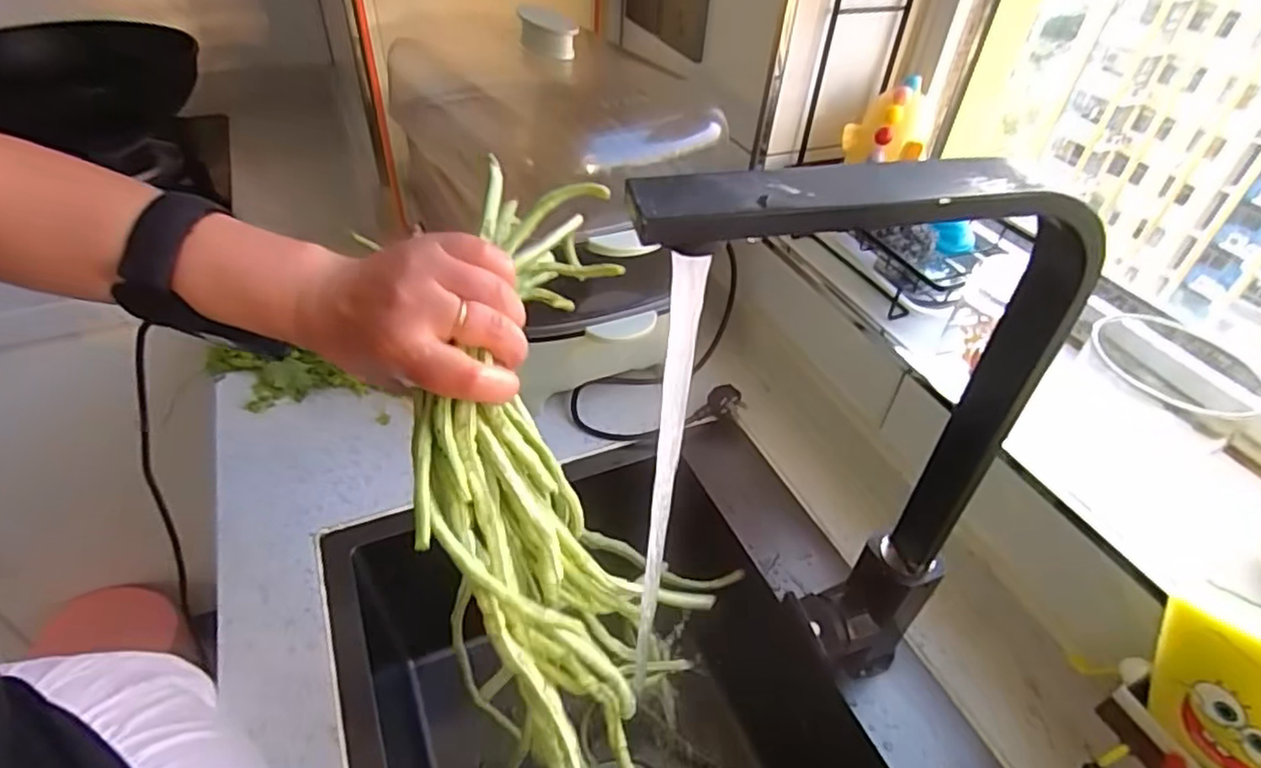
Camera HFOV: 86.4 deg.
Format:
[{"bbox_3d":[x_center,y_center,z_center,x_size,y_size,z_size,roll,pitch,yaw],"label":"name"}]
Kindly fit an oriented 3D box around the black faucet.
[{"bbox_3d":[0.098,0.059,0.353,0.215,0.365,0.049,-6,43,-10],"label":"black faucet"}]

